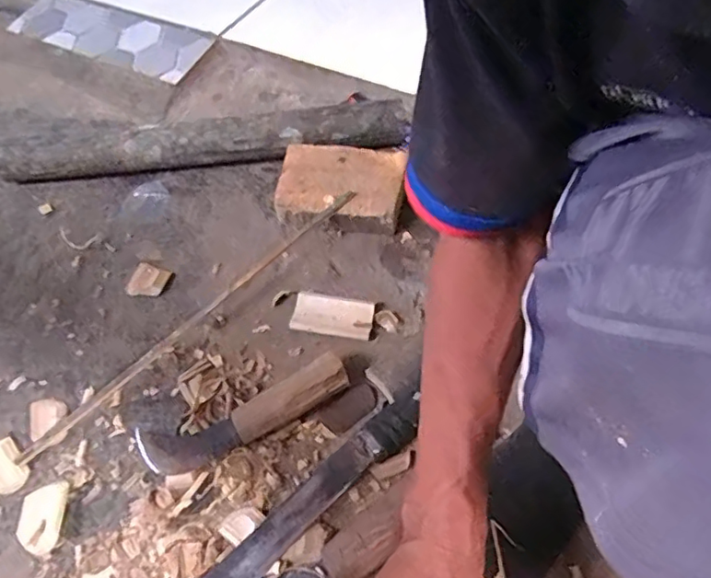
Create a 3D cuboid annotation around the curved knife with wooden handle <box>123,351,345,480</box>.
[{"bbox_3d":[-0.129,0.132,0.620,0.240,0.041,0.092,-8,54,-3],"label":"curved knife with wooden handle"}]

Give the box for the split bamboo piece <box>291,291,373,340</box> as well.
[{"bbox_3d":[-0.026,0.032,0.693,0.094,0.013,0.048,6,54,7],"label":"split bamboo piece"}]

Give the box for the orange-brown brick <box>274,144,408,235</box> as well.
[{"bbox_3d":[-0.019,-0.136,0.792,0.163,0.050,0.117,7,55,8],"label":"orange-brown brick"}]

